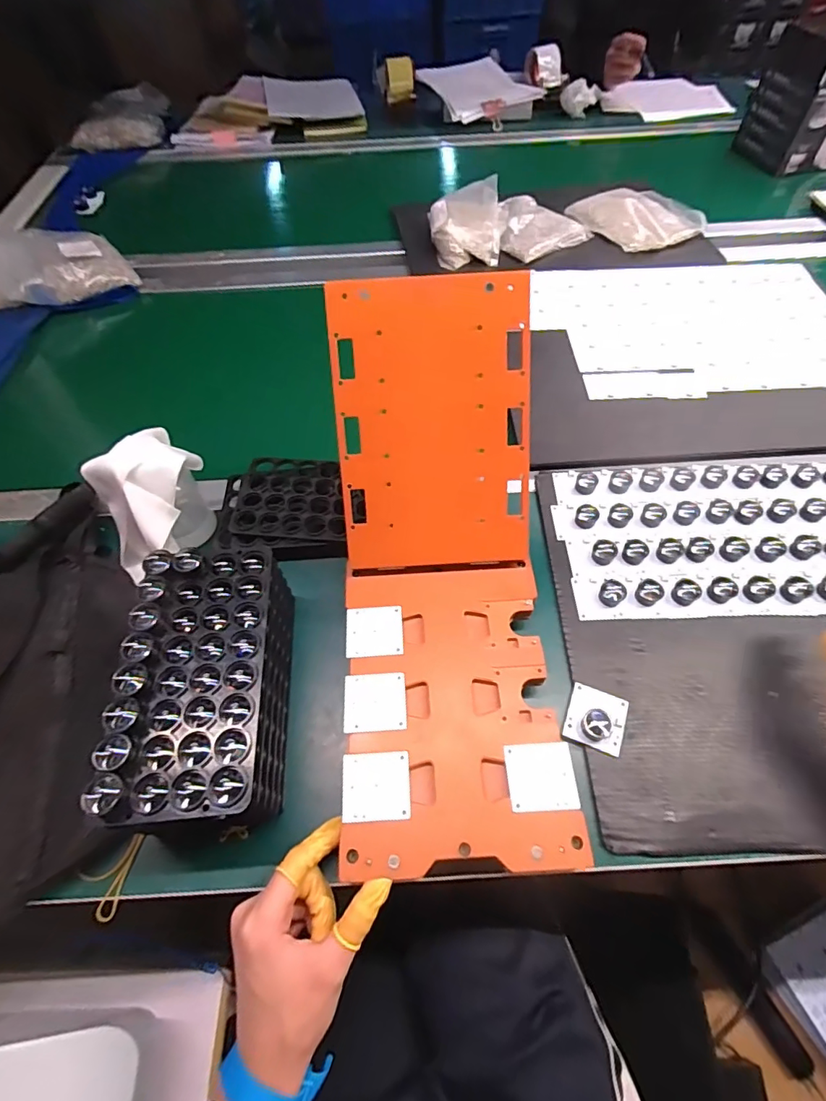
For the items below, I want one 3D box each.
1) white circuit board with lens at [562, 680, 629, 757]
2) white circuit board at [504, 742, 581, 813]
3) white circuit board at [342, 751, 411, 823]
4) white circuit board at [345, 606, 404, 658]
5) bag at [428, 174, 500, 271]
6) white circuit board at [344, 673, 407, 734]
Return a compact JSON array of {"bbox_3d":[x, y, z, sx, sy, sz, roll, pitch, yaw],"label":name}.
[{"bbox_3d":[0.151,0.135,0.399,0.045,0.016,0.048,18,59,13],"label":"white circuit board with lens"},{"bbox_3d":[0.093,0.162,0.352,0.048,0.004,0.045,-2,57,0],"label":"white circuit board"},{"bbox_3d":[-0.026,0.169,0.350,0.048,0.004,0.044,-3,57,-1],"label":"white circuit board"},{"bbox_3d":[-0.033,0.068,0.416,0.048,0.004,0.044,-3,57,-1],"label":"white circuit board"},{"bbox_3d":[0.084,-0.522,0.806,0.117,0.083,0.161,-2,57,0],"label":"bag"},{"bbox_3d":[-0.029,0.119,0.385,0.048,0.004,0.045,-3,57,-1],"label":"white circuit board"}]

